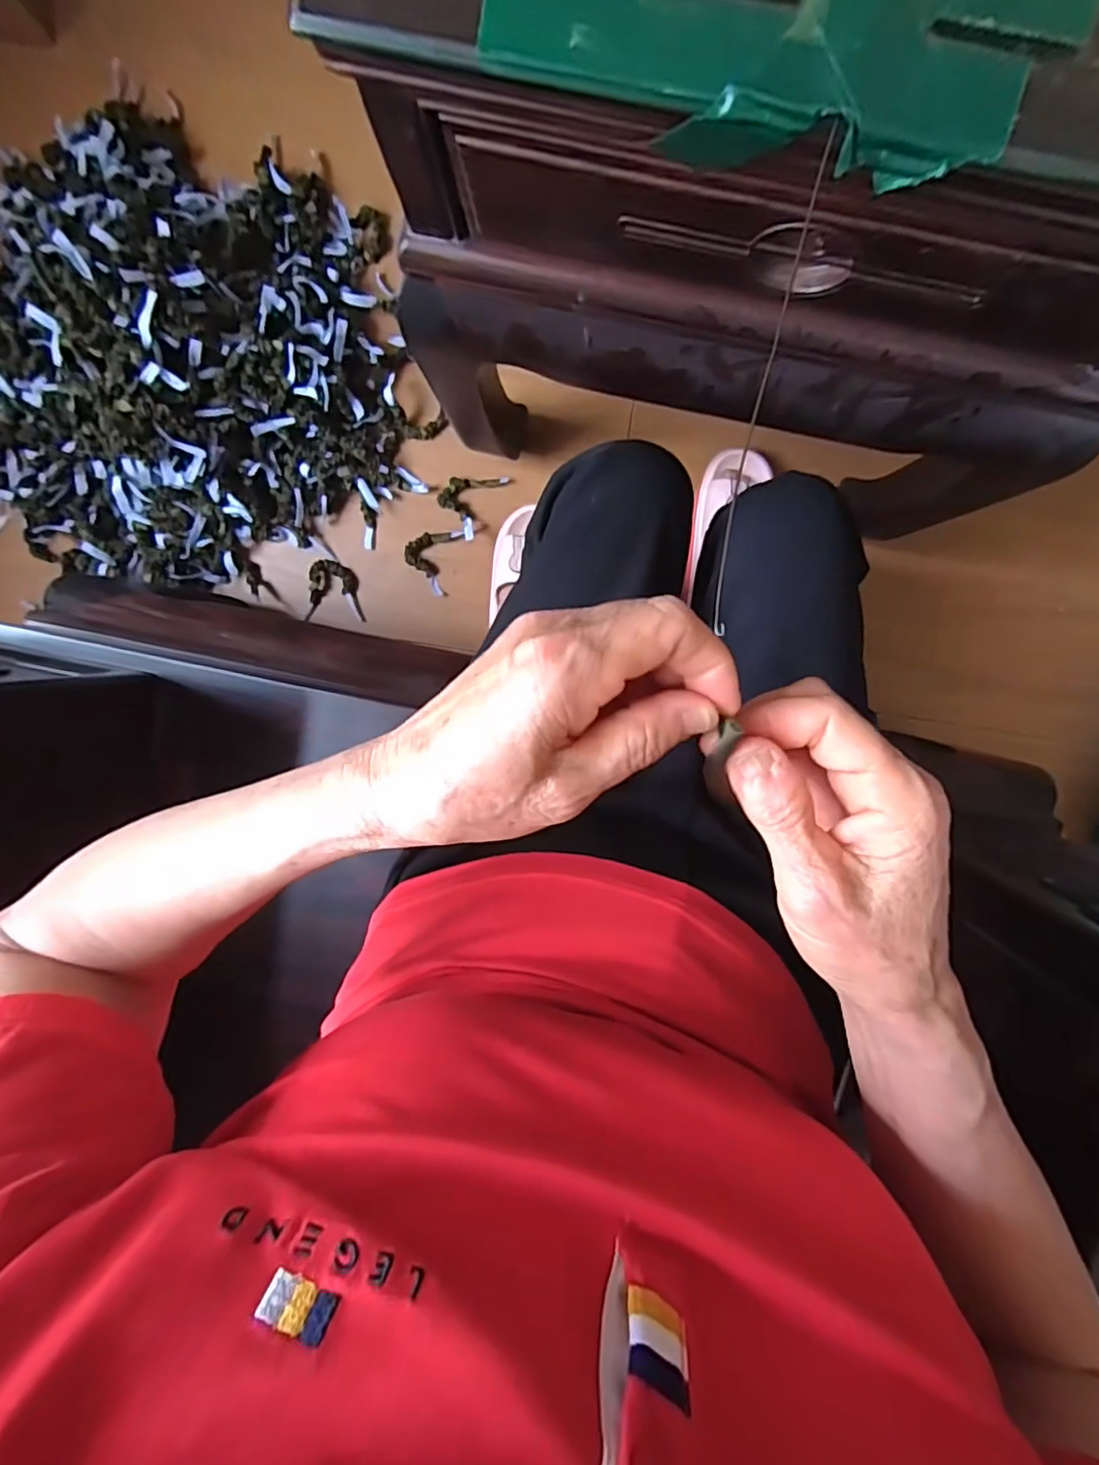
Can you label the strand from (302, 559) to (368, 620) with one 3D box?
[{"bbox_3d":[-0.341,-0.223,0.914,0.090,0.024,0.090,-1,98,3],"label":"strand"}]

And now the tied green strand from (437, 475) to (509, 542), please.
[{"bbox_3d":[-0.122,-0.354,0.873,0.076,0.022,0.106,31,98,-1],"label":"tied green strand"}]

